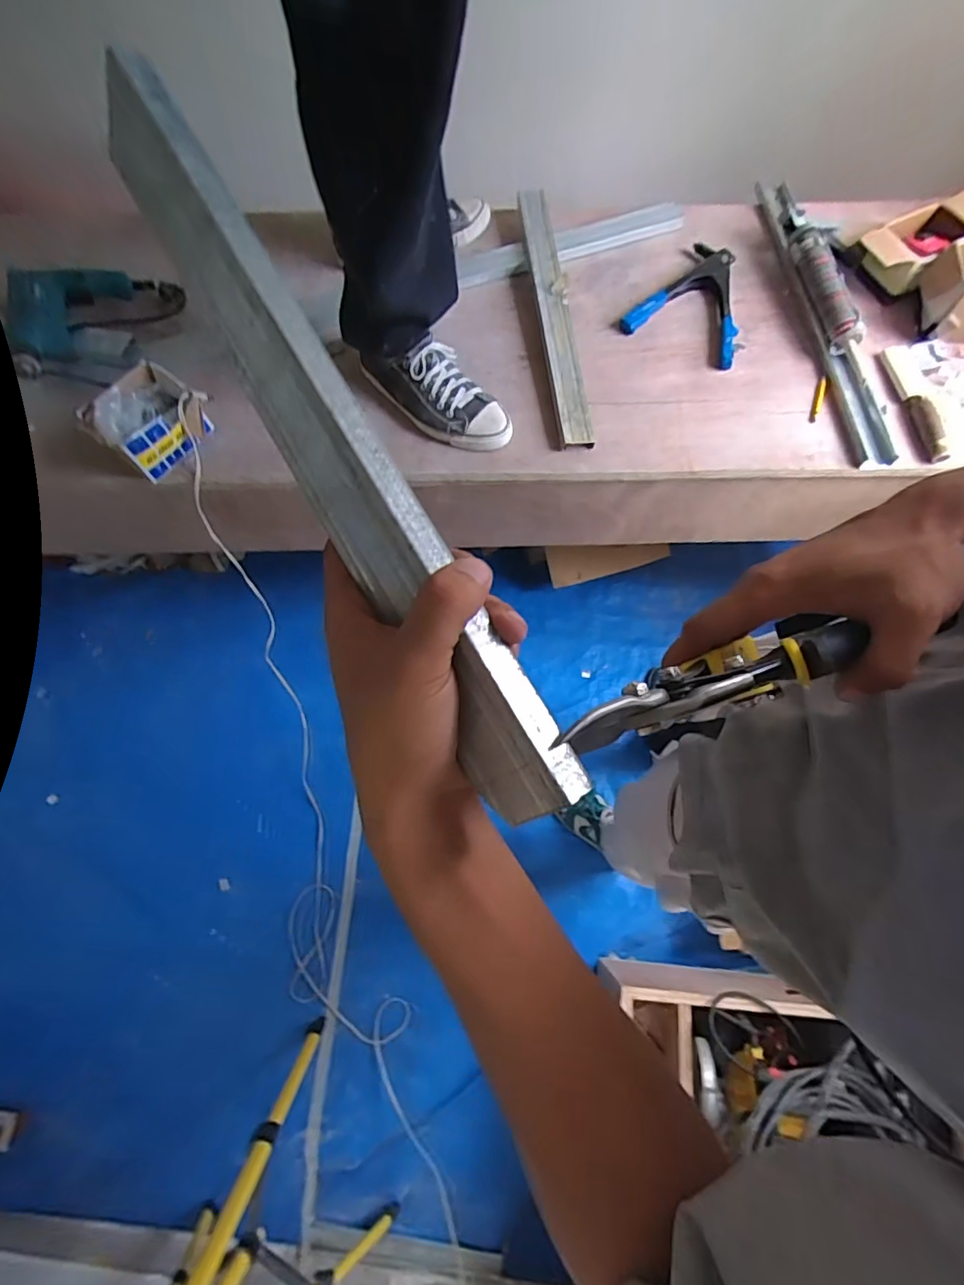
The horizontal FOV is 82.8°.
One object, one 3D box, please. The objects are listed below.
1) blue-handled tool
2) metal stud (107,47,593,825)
[{"bbox_3d":[0.384,-0.596,0.943,0.189,0.026,0.249,29,73,10],"label":"blue-handled tool"},{"bbox_3d":[-0.067,-0.098,0.249,0.031,0.059,0.386,-24,78,-43],"label":"metal stud"}]

